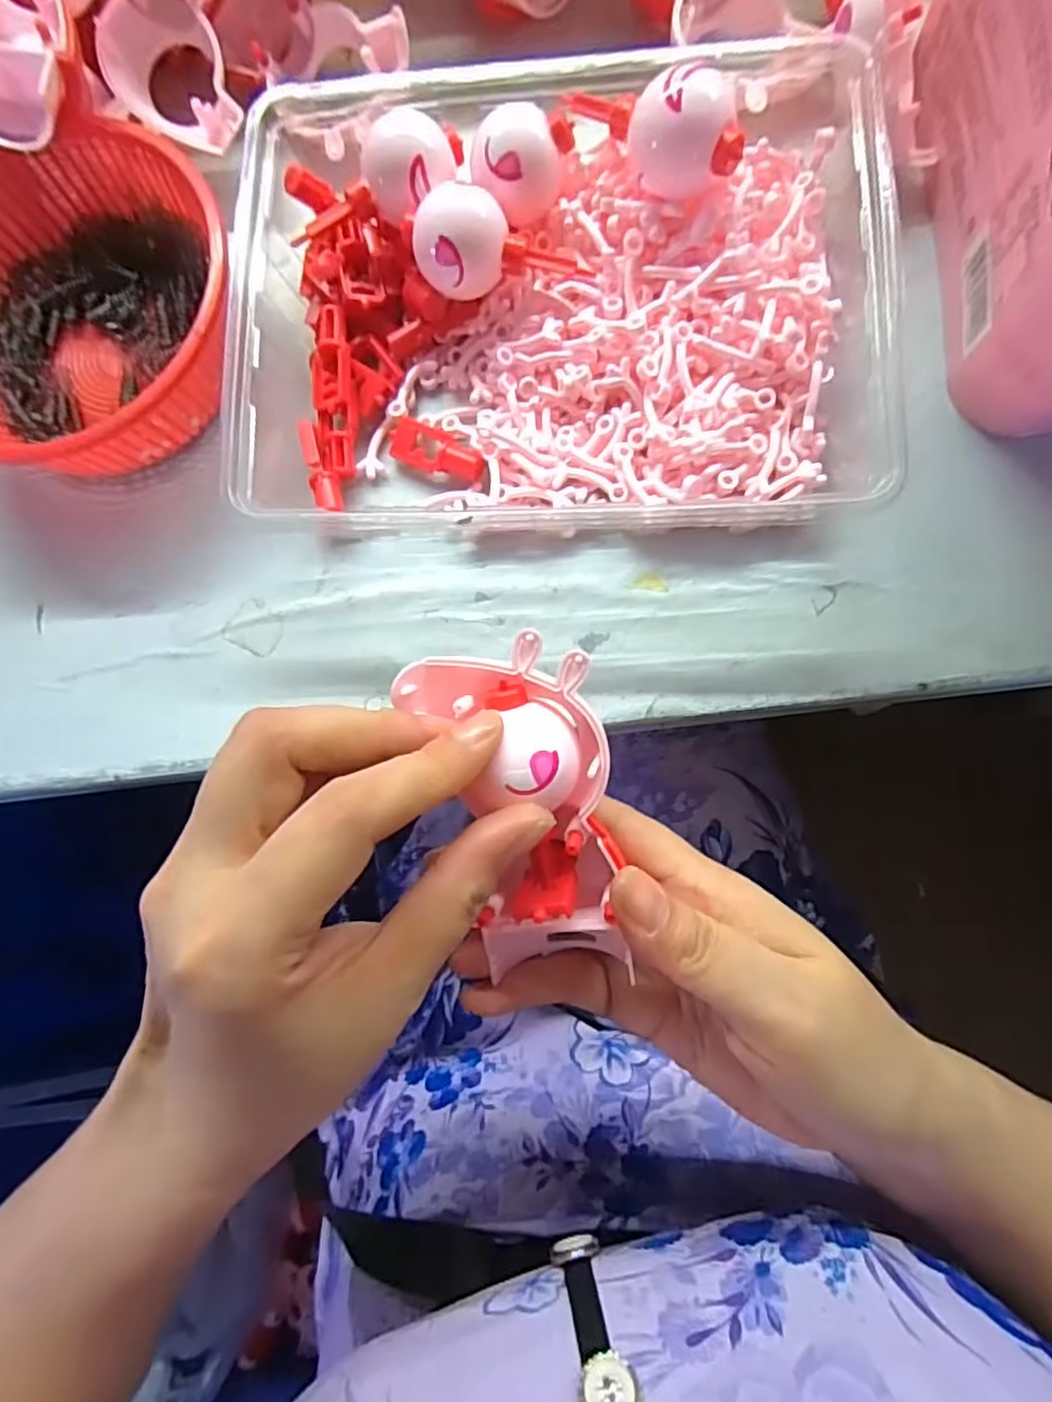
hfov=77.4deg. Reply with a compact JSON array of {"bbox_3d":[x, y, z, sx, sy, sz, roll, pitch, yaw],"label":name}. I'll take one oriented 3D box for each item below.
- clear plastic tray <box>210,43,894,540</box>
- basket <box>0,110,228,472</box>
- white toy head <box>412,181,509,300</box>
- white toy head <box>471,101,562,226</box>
[{"bbox_3d":[0.007,-0.151,0.236,0.240,0.039,0.179,-2,88,5],"label":"clear plastic tray"},{"bbox_3d":[-0.177,-0.154,0.258,0.132,0.048,0.137,-1,82,5],"label":"basket"},{"bbox_3d":[-0.022,-0.162,0.238,0.033,0.033,0.030,-12,81,3],"label":"white toy head"},{"bbox_3d":[-0.003,-0.191,0.236,0.030,0.024,0.031,-7,81,4],"label":"white toy head"}]

